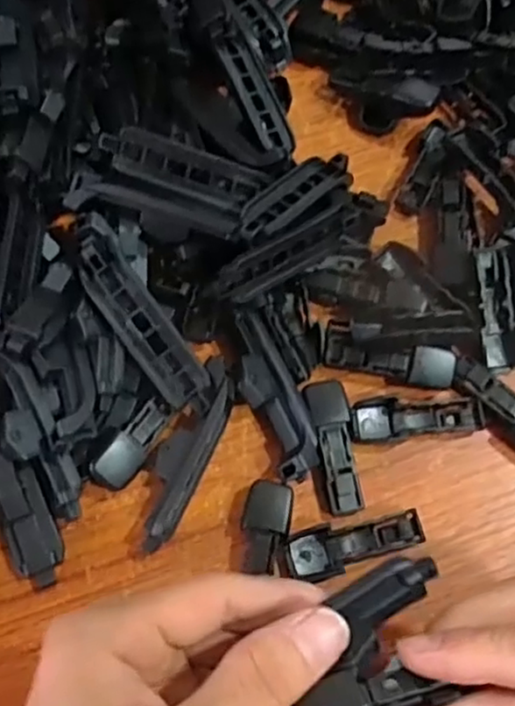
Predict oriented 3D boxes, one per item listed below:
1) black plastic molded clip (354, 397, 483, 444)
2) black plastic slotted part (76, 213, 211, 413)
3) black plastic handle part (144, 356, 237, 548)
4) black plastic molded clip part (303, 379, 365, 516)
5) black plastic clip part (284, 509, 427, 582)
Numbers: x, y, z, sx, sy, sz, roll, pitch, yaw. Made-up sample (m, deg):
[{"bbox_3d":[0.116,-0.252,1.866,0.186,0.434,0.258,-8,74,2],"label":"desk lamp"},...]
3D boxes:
[{"bbox_3d":[0.064,0.026,0.274,0.053,0.008,0.016,-6,69,-4],"label":"black plastic molded clip"},{"bbox_3d":[-0.046,-0.015,0.259,0.020,0.016,0.082,-33,89,-13],"label":"black plastic slotted part"},{"bbox_3d":[-0.027,0.038,0.261,0.017,0.018,0.074,23,70,7],"label":"black plastic handle part"},{"bbox_3d":[0.030,0.037,0.267,0.015,0.011,0.050,-9,70,-5],"label":"black plastic molded clip part"},{"bbox_3d":[0.036,0.071,0.257,0.051,0.008,0.018,-16,71,-8],"label":"black plastic clip part"}]

